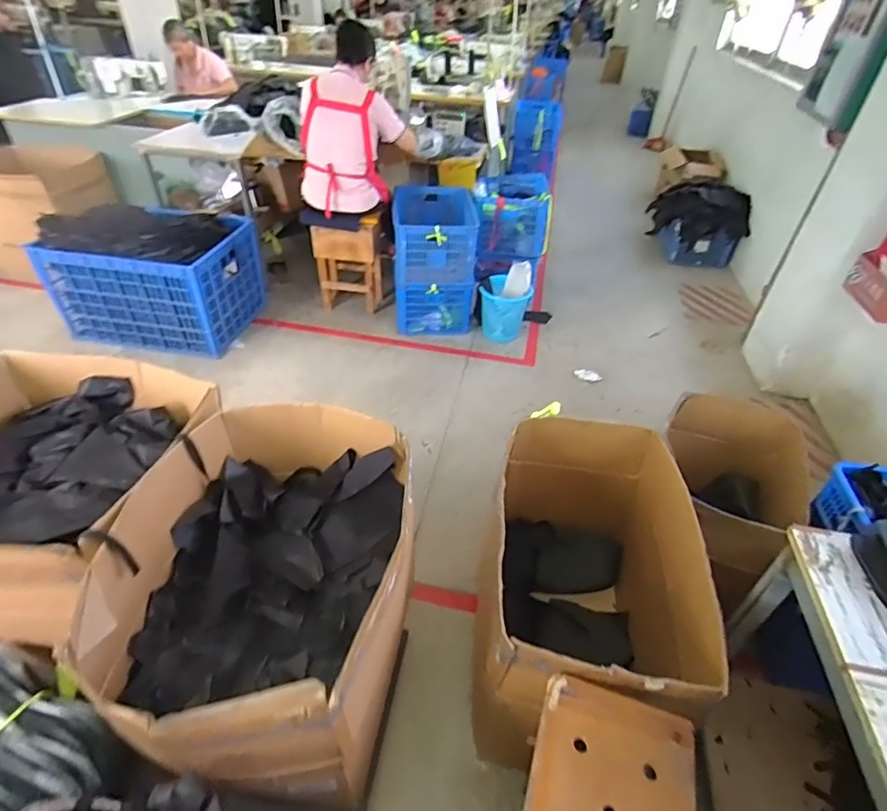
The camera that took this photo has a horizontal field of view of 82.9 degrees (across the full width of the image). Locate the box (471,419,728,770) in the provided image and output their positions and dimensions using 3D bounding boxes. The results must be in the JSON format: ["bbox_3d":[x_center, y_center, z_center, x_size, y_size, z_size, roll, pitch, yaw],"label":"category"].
[{"bbox_3d":[0.346,0.466,1.344,0.469,0.541,0.734,7,40,5],"label":"box"}]

